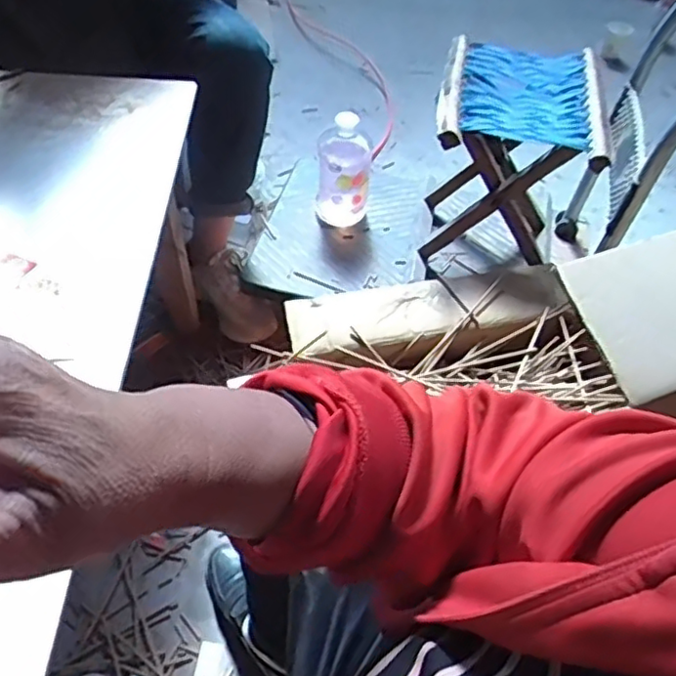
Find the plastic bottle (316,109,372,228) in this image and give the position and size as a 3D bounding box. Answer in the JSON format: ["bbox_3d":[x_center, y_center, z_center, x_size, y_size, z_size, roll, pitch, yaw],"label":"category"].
[{"bbox_3d":[0.010,-0.293,1.166,0.090,0.179,0.107,3,51,-3],"label":"plastic bottle"}]

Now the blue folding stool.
[{"bbox_3d":[0.283,-0.304,1.123,0.246,0.307,0.325,11,51,4],"label":"blue folding stool"}]

